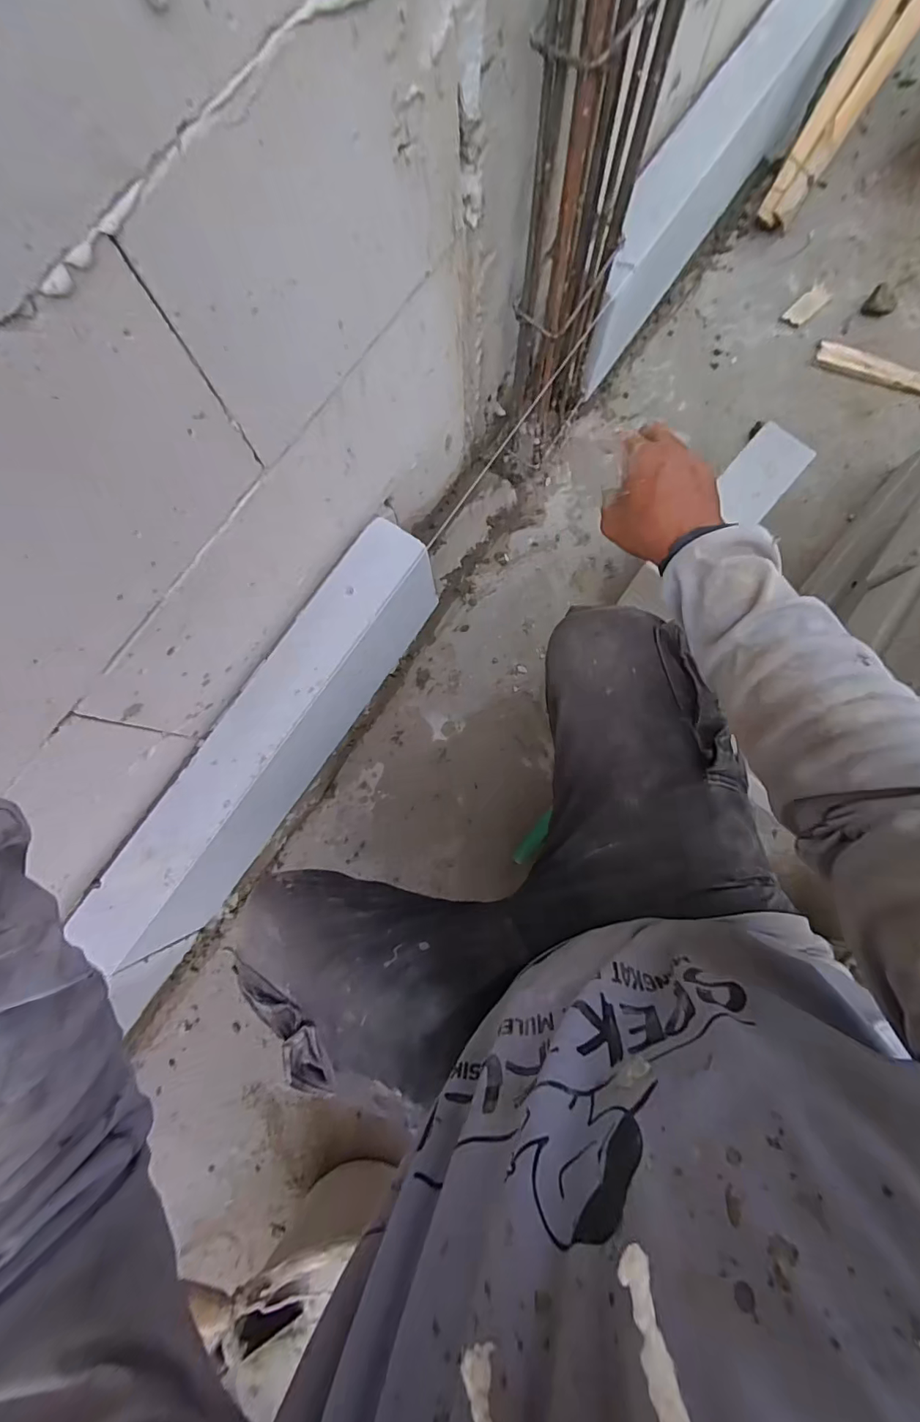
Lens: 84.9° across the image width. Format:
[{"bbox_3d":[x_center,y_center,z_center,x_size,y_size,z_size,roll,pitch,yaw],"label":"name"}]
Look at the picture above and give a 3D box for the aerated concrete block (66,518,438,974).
[{"bbox_3d":[-0.236,0.036,0.669,0.080,0.190,0.579,34,84,8],"label":"aerated concrete block"}]

